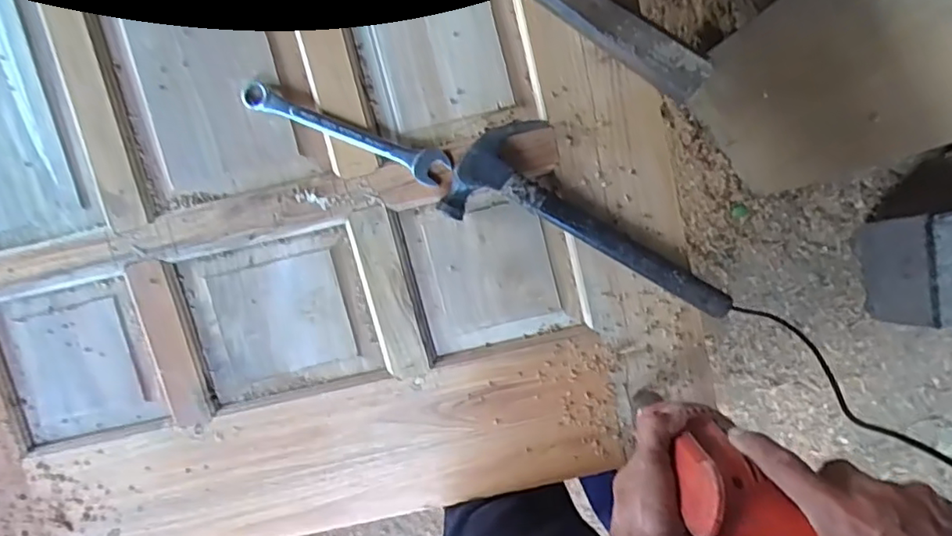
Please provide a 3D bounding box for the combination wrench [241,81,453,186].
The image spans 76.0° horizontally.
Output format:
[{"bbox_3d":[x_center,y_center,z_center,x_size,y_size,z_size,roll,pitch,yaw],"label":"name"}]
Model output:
[{"bbox_3d":[-0.123,-0.125,0.568,0.200,0.013,0.031,20,98,-2],"label":"combination wrench"}]

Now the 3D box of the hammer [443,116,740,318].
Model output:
[{"bbox_3d":[0.116,-0.046,0.566,0.276,0.029,0.107,25,98,-2],"label":"hammer"}]

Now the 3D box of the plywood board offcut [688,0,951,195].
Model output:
[{"bbox_3d":[0.467,-0.236,0.790,0.017,0.527,0.261,-44,92,-10],"label":"plywood board offcut"}]

